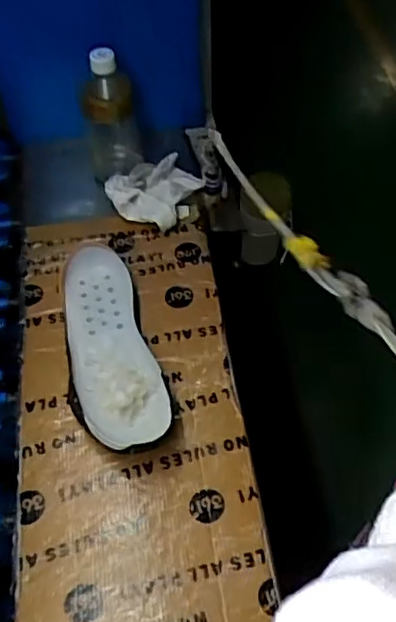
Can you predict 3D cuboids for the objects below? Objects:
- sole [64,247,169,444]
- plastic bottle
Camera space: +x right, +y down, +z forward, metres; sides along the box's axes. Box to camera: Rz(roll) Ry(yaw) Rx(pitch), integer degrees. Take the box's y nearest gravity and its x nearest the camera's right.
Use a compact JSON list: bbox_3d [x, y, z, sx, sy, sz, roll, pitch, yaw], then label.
[{"bbox_3d":[-0.094,0.034,0.671,0.090,0.054,0.252,-12,50,-10],"label":"sole"},{"bbox_3d":[-0.107,-0.252,0.773,0.068,0.159,0.070,-10,50,-8],"label":"plastic bottle"}]

